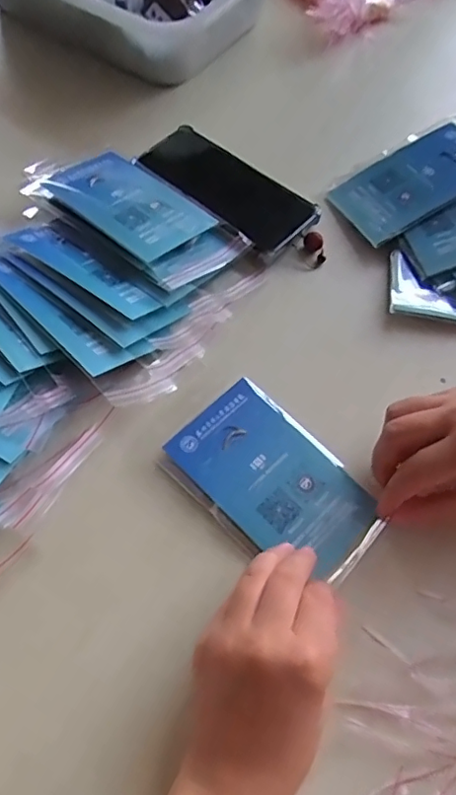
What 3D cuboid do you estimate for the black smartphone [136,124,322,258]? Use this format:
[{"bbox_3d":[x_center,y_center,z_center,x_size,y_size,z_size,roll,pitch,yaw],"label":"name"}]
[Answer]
[{"bbox_3d":[-0.003,-0.188,0.497,0.164,0.010,0.072,38,67,17],"label":"black smartphone"}]

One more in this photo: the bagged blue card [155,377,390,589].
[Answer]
[{"bbox_3d":[0.031,0.057,0.381,0.141,0.007,0.090,40,68,18],"label":"bagged blue card"}]

